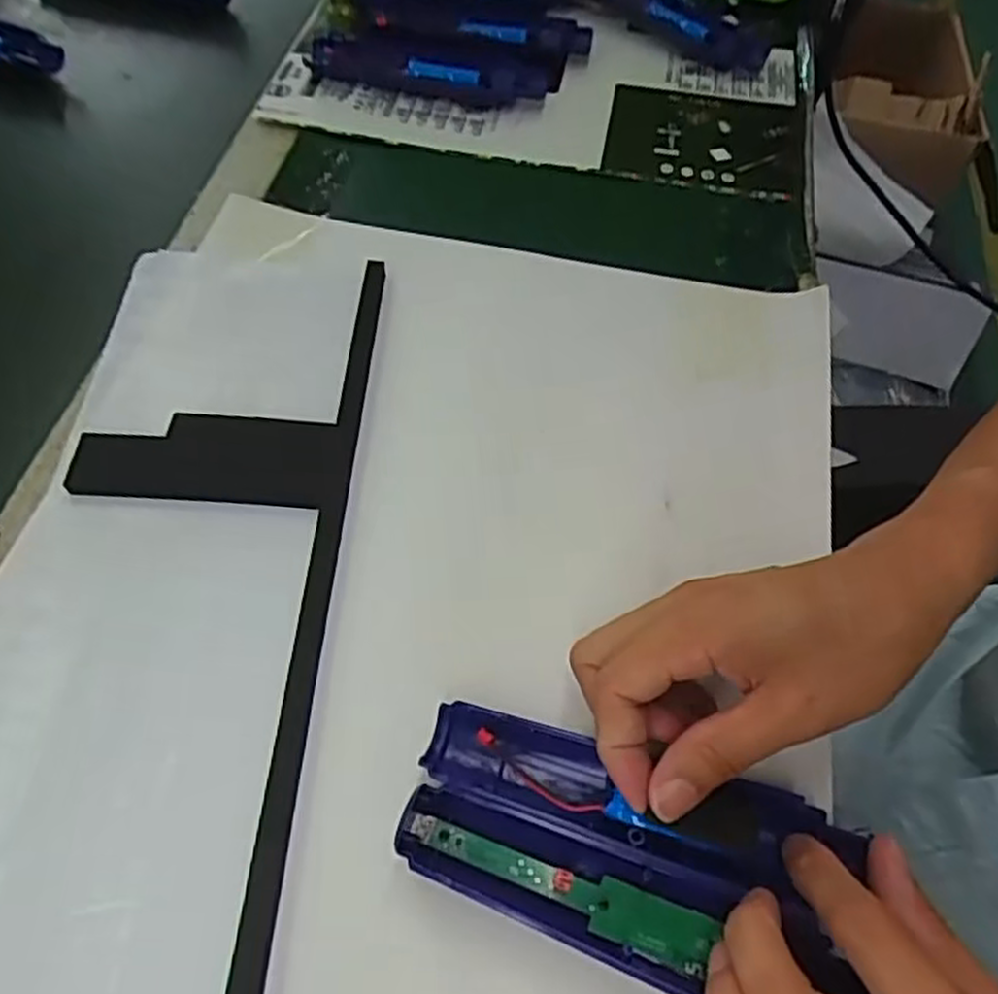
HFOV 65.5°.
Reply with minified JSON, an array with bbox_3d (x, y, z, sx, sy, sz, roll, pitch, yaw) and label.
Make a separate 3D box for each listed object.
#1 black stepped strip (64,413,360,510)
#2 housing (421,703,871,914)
[{"bbox_3d":[-0.137,-0.020,0.375,0.129,0.007,0.046,1,59,0],"label":"black stepped strip"},{"bbox_3d":[0.050,0.115,0.294,0.157,0.011,0.037,13,60,11],"label":"housing"}]

